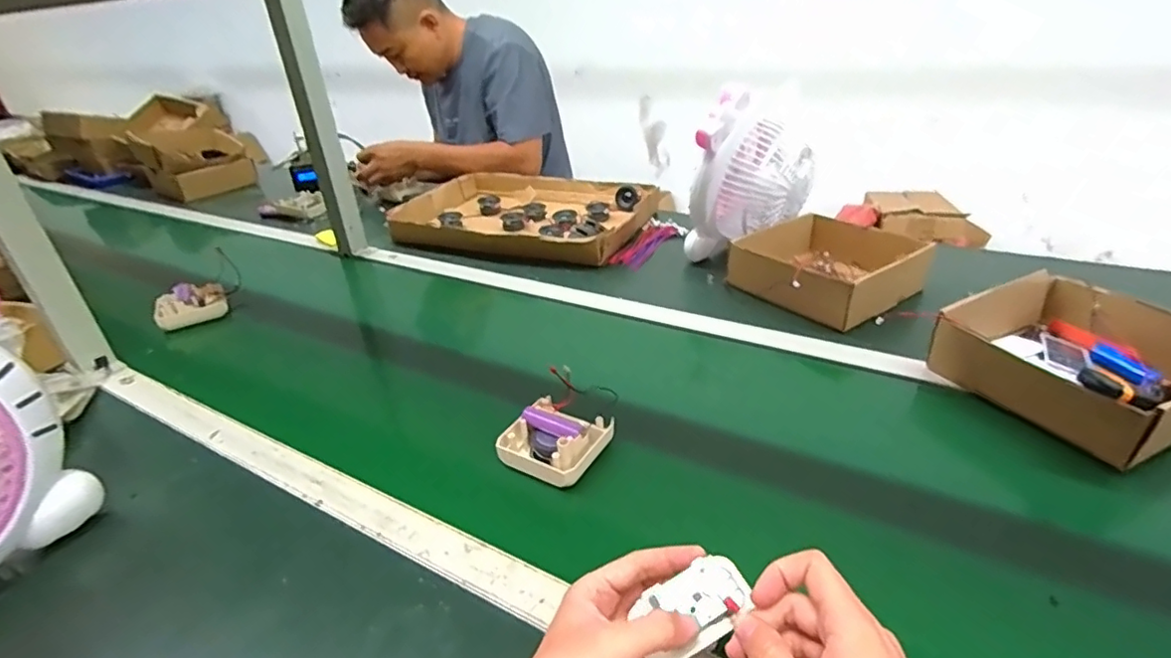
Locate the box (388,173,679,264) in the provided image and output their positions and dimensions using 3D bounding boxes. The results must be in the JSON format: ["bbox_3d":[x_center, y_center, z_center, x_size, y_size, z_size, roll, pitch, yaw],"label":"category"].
[{"bbox_3d":[-0.114,-0.232,1.189,0.481,0.067,0.361,11,35,24],"label":"box"}]

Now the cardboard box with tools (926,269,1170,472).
[{"bbox_3d":[0.524,0.027,0.606,0.215,0.068,0.209,-16,33,-18],"label":"cardboard box with tools"}]

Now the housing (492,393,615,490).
[{"bbox_3d":[-0.030,0.107,0.574,0.090,0.038,0.083,15,36,29],"label":"housing"}]

